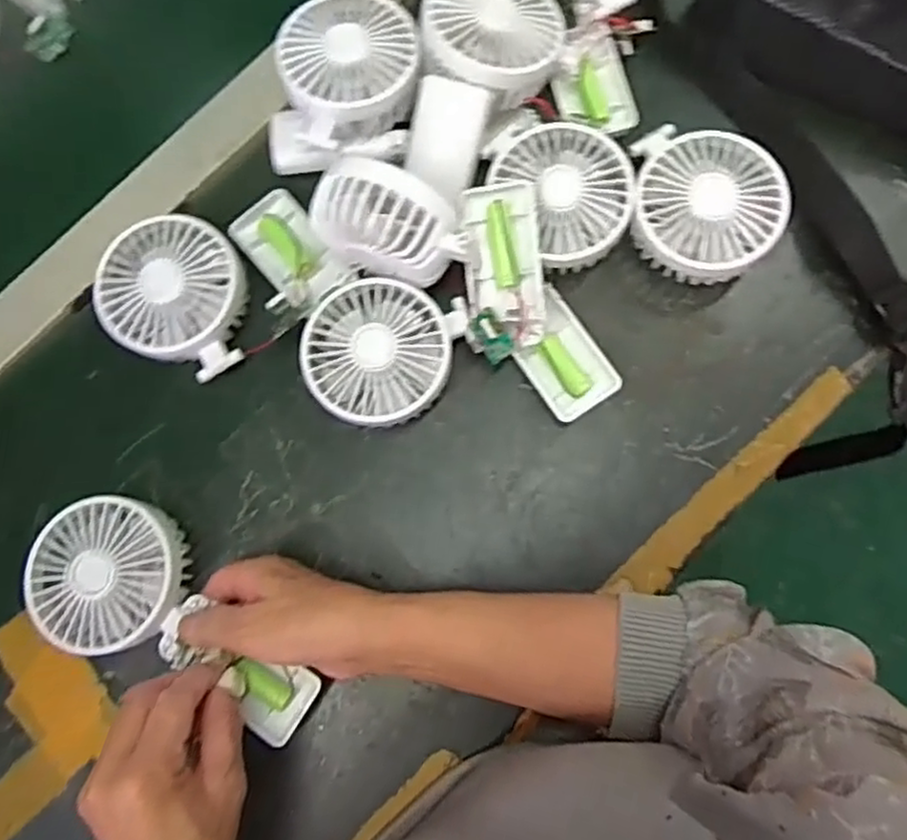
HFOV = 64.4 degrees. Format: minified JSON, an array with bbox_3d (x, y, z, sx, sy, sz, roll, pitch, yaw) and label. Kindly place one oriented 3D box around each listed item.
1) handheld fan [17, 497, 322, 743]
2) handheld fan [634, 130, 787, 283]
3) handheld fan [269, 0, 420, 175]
[{"bbox_3d":[-0.163,0.118,0.425,0.185,0.039,0.085,34,85,6],"label":"handheld fan"},{"bbox_3d":[0.154,-0.132,0.449,0.090,0.045,0.097,4,81,4],"label":"handheld fan"},{"bbox_3d":[-0.070,-0.218,0.468,0.095,0.053,0.101,-1,81,4],"label":"handheld fan"}]

